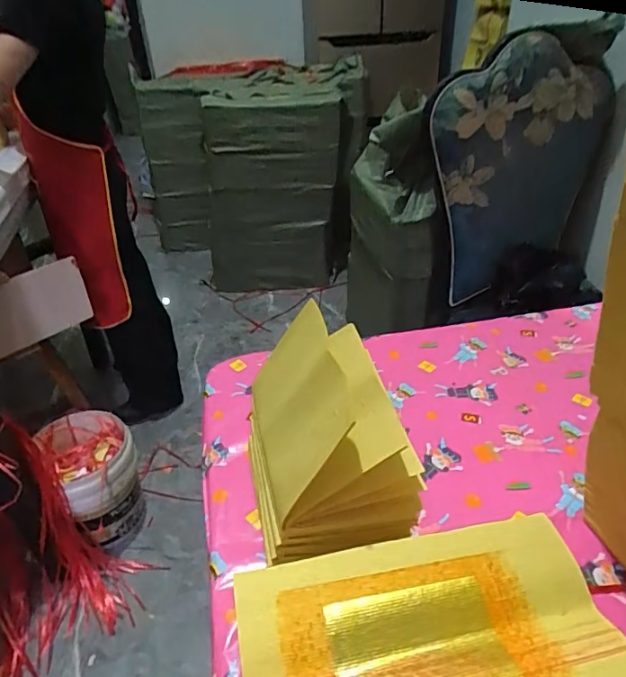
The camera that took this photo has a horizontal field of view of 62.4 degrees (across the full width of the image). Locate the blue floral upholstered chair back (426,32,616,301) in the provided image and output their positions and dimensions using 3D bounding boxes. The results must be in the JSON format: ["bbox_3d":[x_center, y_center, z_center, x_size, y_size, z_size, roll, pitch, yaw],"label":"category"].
[{"bbox_3d":[0.462,-0.362,1.194,0.379,0.560,0.084,-10,36,-10],"label":"blue floral upholstered chair back"}]

